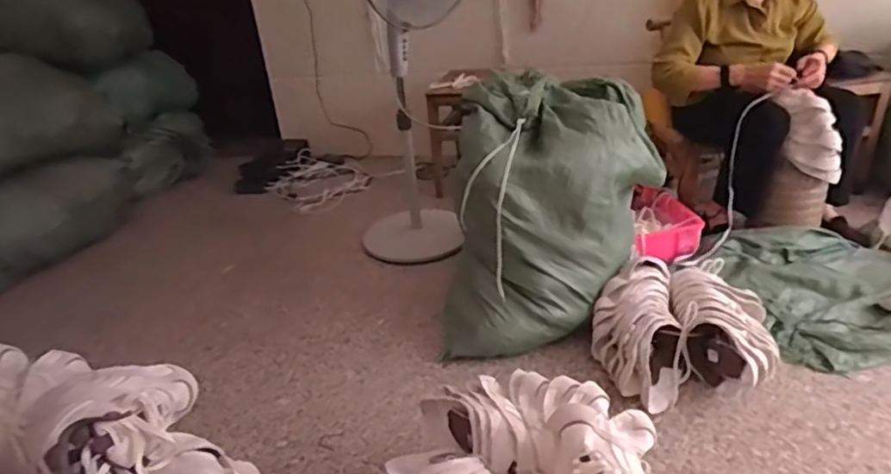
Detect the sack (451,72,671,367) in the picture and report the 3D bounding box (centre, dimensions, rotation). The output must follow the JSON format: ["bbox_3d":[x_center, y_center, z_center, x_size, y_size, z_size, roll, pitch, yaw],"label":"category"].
[{"bbox_3d":[0.261,-0.050,1.534,0.434,0.567,0.541,11,32,29],"label":"sack"}]

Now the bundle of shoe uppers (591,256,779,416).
[{"bbox_3d":[0.552,0.216,1.443,0.397,0.174,0.397,-2,28,8],"label":"bundle of shoe uppers"}]

